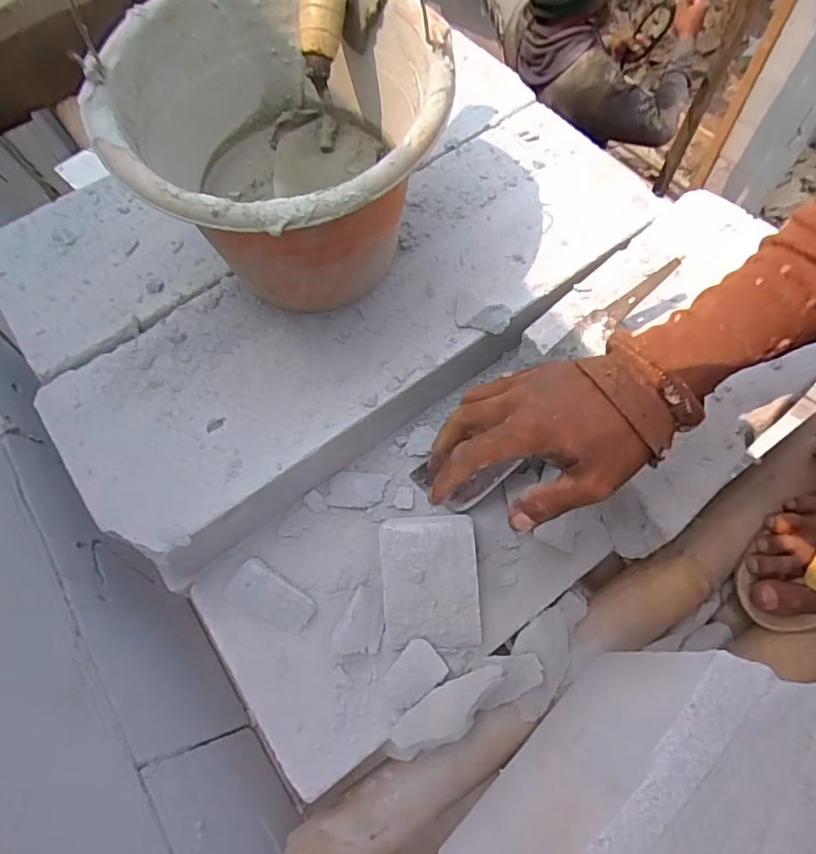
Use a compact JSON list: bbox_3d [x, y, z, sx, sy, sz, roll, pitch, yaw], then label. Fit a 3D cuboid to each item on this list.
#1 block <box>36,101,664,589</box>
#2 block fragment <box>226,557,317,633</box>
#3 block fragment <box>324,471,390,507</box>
[{"bbox_3d":[-0.034,-0.106,0.516,0.571,0.077,0.207,-38,70,-8],"label":"block"},{"bbox_3d":[-0.114,0.142,0.439,0.074,0.010,0.039,23,74,15],"label":"block fragment"},{"bbox_3d":[-0.046,0.056,0.476,0.051,0.004,0.034,5,70,9],"label":"block fragment"}]

